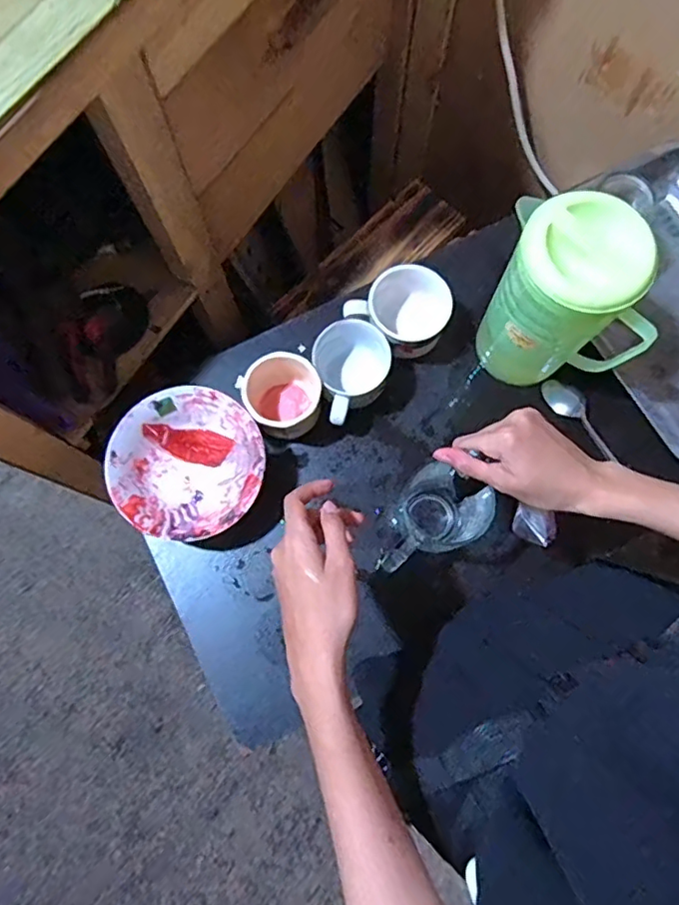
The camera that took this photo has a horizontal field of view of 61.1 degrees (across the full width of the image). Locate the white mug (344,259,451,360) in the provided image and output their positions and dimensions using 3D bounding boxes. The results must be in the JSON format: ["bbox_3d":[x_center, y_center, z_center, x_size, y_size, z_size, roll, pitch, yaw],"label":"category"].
[{"bbox_3d":[0.072,-0.150,0.636,0.096,0.073,0.089,-38,80,-6],"label":"white mug"}]

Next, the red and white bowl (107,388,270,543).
[{"bbox_3d":[-0.155,0.012,0.594,0.150,0.067,0.152,0,79,1],"label":"red and white bowl"}]

